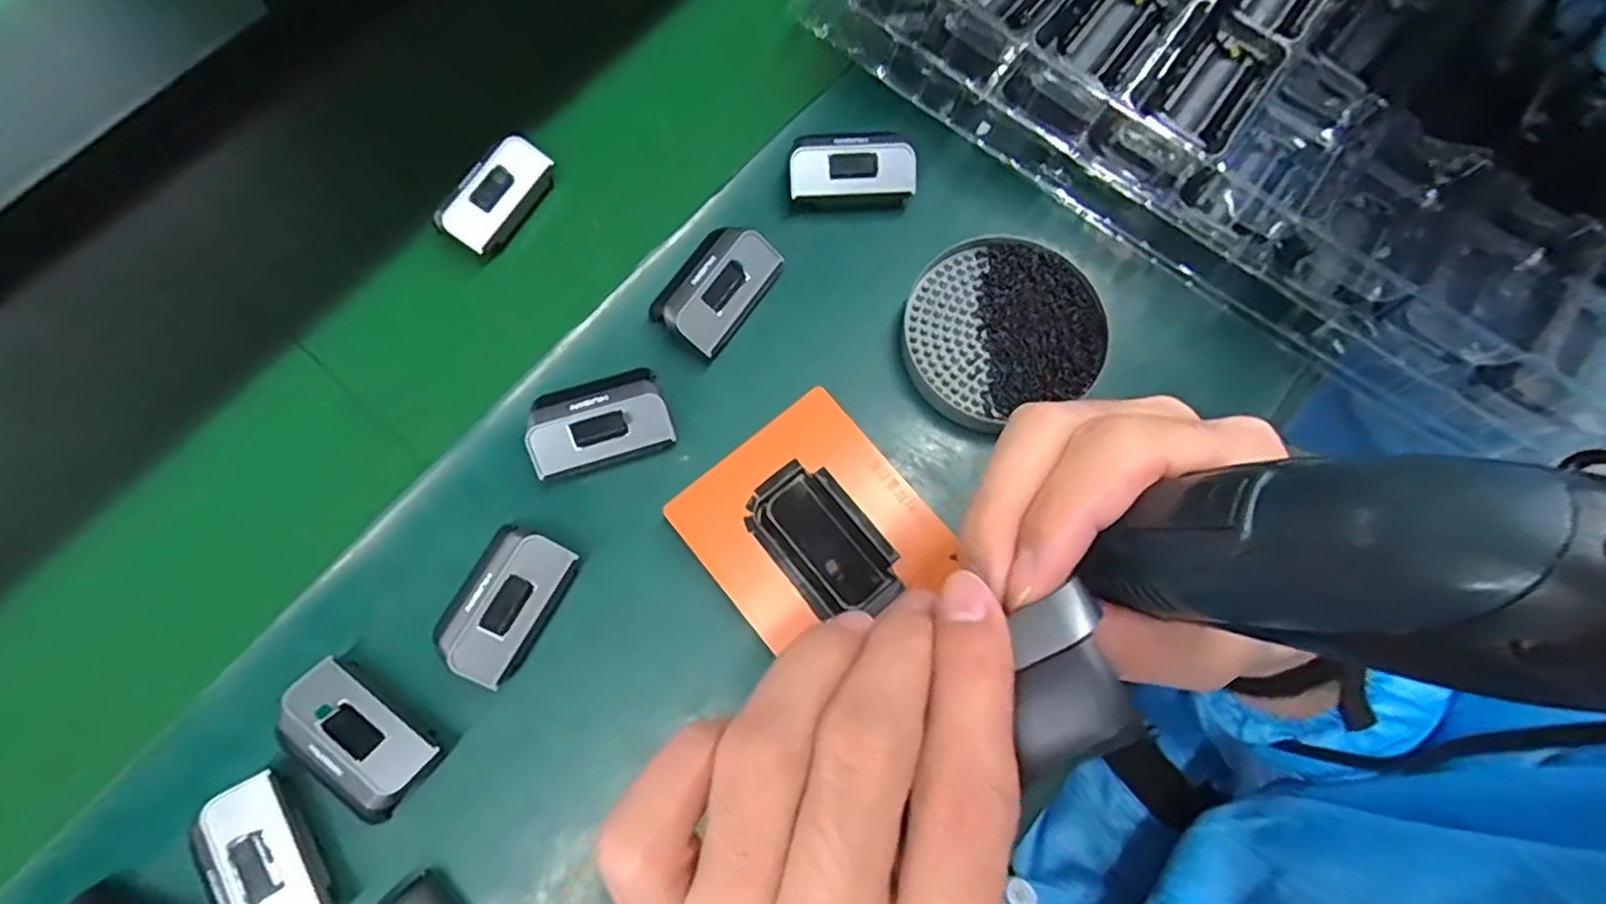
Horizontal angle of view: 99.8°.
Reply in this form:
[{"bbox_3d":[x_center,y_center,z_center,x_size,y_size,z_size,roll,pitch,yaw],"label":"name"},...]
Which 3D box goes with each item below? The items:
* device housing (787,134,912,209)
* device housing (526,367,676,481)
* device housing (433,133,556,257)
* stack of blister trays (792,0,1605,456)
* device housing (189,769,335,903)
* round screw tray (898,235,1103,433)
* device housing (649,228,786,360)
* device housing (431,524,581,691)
[{"bbox_3d":[0.030,-0.171,0.418,0.074,0.034,0.036,-3,74,0],"label":"device housing"},{"bbox_3d":[-0.111,-0.017,0.367,0.073,0.021,0.043,-18,75,-5],"label":"device housing"},{"bbox_3d":[-0.189,-0.159,0.417,0.036,0.022,0.077,27,76,8],"label":"device housing"},{"bbox_3d":[0.304,-0.263,0.408,0.515,0.068,0.342,35,77,10],"label":"stack of blister trays"},{"bbox_3d":[-0.251,0.192,0.312,0.036,0.023,0.075,-33,76,-9],"label":"device housing"},{"bbox_3d":[0.112,-0.073,0.396,0.110,0.020,0.106,0,74,0],"label":"round screw tray"},{"bbox_3d":[-0.051,-0.096,0.394,0.048,0.027,0.077,33,77,9],"label":"device housing"},{"bbox_3d":[-0.153,0.077,0.348,0.046,0.031,0.074,28,76,8],"label":"device housing"}]

